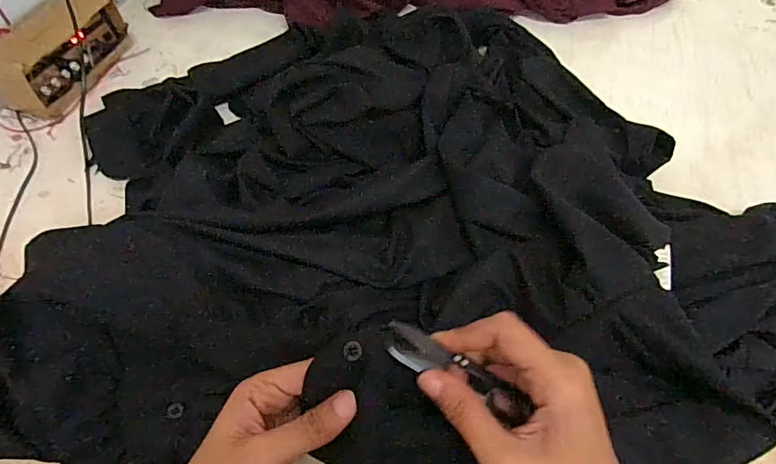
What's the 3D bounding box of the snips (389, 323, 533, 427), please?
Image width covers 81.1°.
[{"bbox_3d":[0.040,0.082,0.264,0.091,0.011,0.020,29,59,-3],"label":"snips"}]

